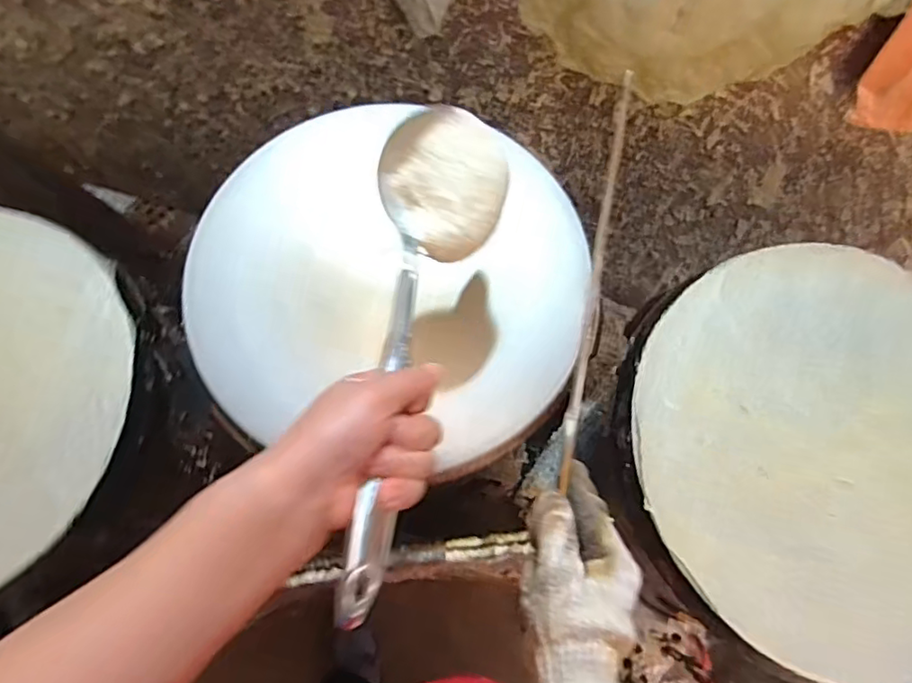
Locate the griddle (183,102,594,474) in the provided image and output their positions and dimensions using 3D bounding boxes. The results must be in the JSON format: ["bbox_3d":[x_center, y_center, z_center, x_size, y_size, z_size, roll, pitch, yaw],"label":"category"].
[{"bbox_3d":[-0.065,-0.057,0.569,0.363,0.041,0.350,1,70,-2],"label":"griddle"}]

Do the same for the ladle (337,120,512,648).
[{"bbox_3d":[-0.030,-0.007,0.380,0.086,0.058,0.335,10,62,2],"label":"ladle"}]

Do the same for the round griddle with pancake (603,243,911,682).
[{"bbox_3d":[0.338,0.096,0.536,0.380,0.032,0.374,1,70,-2],"label":"round griddle with pancake"}]

